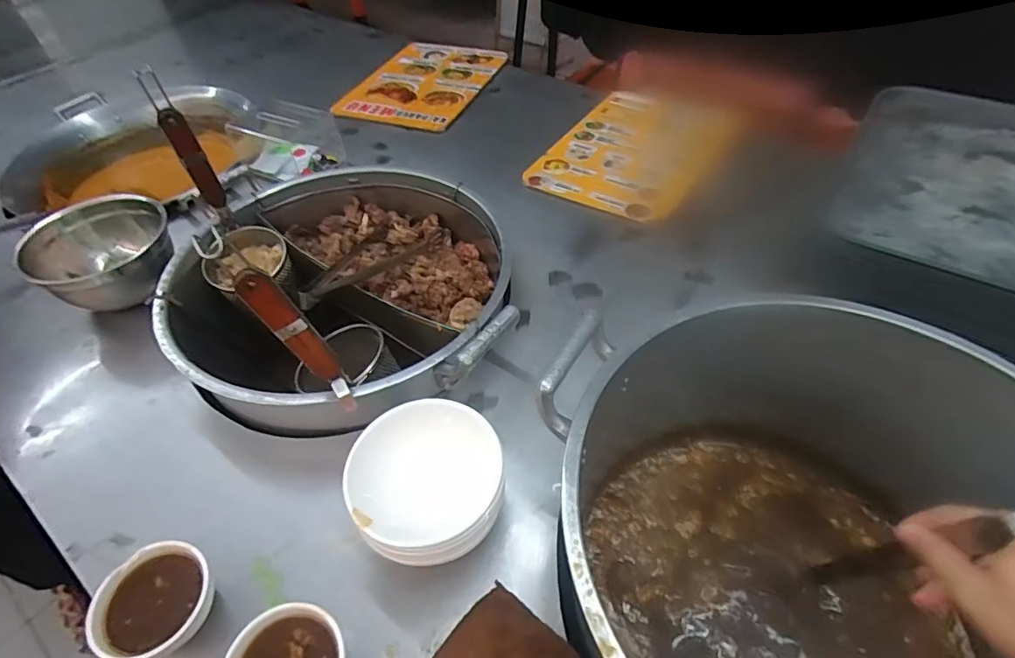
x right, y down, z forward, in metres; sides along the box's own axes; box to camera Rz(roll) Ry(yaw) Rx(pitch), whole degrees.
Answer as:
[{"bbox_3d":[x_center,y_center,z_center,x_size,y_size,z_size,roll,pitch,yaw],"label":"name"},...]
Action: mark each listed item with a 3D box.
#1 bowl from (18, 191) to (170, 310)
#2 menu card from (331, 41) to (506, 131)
[{"bbox_3d":[-0.575,-0.100,0.769,0.175,0.108,0.175,-2,49,2],"label":"bowl"},{"bbox_3d":[-0.197,-0.586,1.246,0.292,0.007,0.403,14,51,15],"label":"menu card"}]

